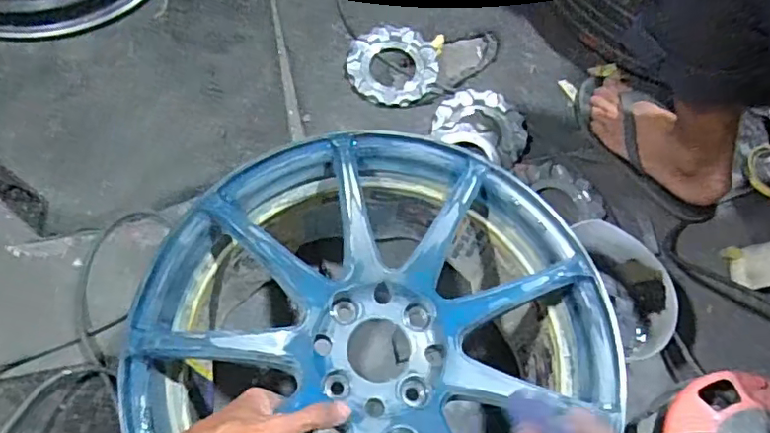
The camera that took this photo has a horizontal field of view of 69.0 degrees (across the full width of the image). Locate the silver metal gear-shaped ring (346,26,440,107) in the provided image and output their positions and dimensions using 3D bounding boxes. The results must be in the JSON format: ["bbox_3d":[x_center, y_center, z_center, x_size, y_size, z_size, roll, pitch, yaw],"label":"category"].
[{"bbox_3d":[0.013,-0.225,0.839,0.126,0.016,0.130,1,67,-2],"label":"silver metal gear-shaped ring"}]

